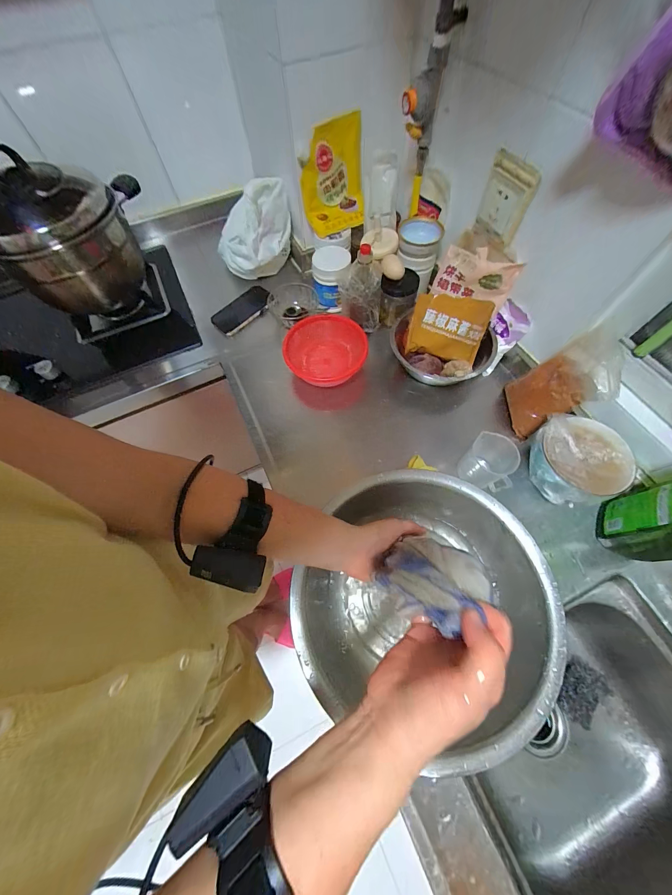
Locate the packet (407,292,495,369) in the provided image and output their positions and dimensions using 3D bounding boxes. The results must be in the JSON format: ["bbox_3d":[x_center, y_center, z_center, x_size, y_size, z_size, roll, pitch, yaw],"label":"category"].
[{"bbox_3d":[0.226,-0.237,0.594,0.149,0.114,0.025,8,28,-4],"label":"packet"}]

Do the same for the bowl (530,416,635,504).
[{"bbox_3d":[0.392,0.020,0.492,0.128,0.069,0.140,-1,64,3],"label":"bowl"}]

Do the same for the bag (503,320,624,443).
[{"bbox_3d":[0.395,-0.108,0.526,0.062,0.189,0.136,18,63,-14],"label":"bag"}]

